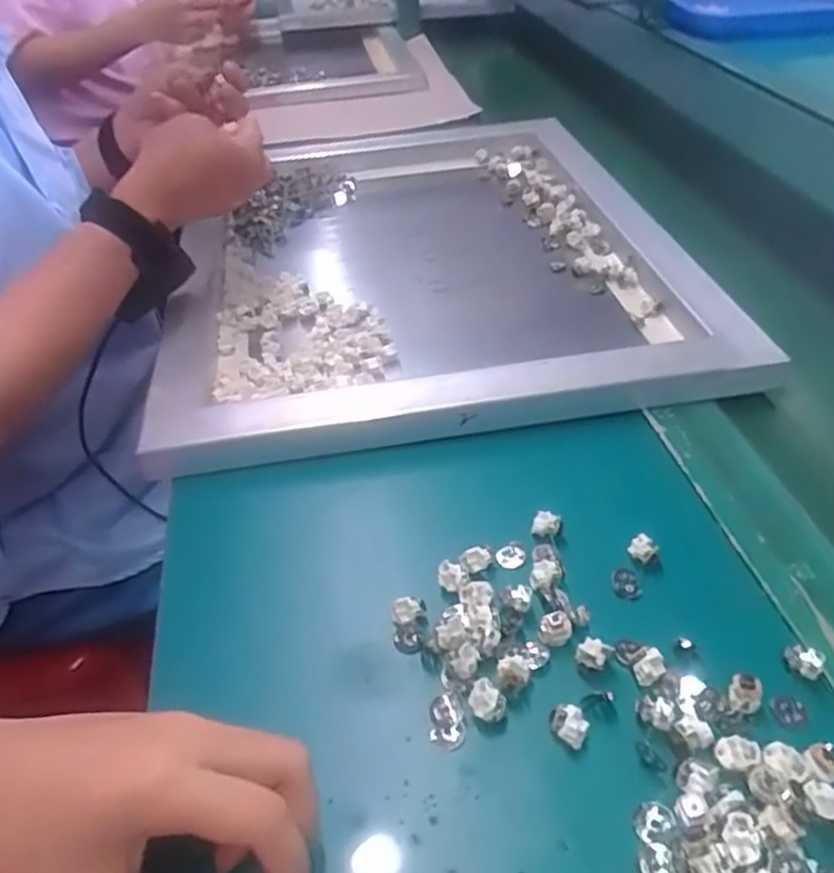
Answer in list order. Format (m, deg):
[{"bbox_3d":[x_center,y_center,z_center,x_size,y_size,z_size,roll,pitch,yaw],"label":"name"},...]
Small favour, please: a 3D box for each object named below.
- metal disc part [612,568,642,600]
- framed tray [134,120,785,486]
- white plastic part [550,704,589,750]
[{"bbox_3d":[0.108,0.076,0.381,0.014,0.005,0.017,-7,41,-2],"label":"metal disc part"},{"bbox_3d":[0.002,-0.168,0.653,0.407,0.030,0.504,-8,41,-4],"label":"framed tray"},{"bbox_3d":[0.066,0.125,0.321,0.016,0.013,0.012,24,49,29],"label":"white plastic part"}]

